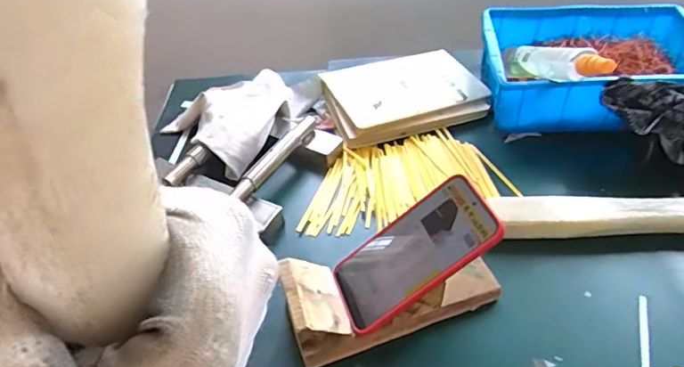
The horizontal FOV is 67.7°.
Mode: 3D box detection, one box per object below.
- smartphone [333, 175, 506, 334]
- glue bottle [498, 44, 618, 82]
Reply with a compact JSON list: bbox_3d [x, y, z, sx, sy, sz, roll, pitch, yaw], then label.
[{"bbox_3d":[0.064,0.063,0.473,0.161,0.017,0.079,-40,49,18],"label":"smartphone"},{"bbox_3d":[0.255,-0.146,0.626,0.032,0.041,0.202,-16,18,-10],"label":"glue bottle"}]

